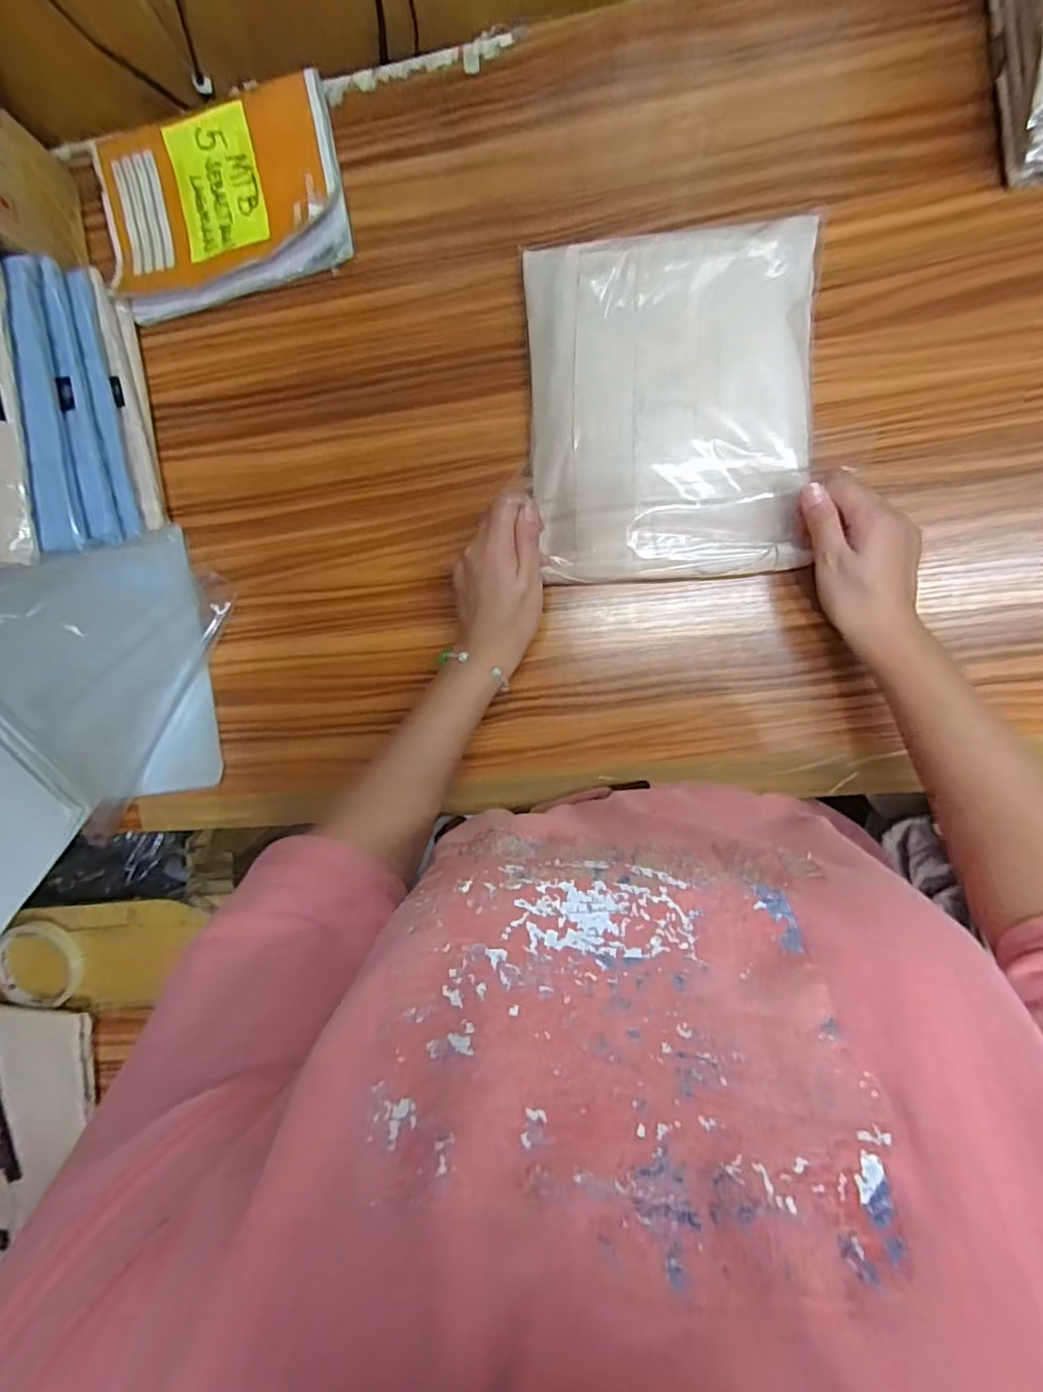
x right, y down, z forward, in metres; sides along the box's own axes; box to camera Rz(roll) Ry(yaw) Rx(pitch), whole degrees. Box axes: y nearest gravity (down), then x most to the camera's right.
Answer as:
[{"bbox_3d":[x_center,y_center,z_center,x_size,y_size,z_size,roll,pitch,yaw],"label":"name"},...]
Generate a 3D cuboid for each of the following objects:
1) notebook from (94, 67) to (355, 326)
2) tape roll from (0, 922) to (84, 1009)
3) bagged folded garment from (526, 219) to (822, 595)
[{"bbox_3d":[-0.245,-0.404,0.508,0.200,0.025,0.139,-10,91,9],"label":"notebook"},{"bbox_3d":[-0.456,0.255,0.579,0.085,0.015,0.083,0,93,9],"label":"tape roll"},{"bbox_3d":[0.107,-0.211,0.450,0.200,0.026,0.242,-1,92,8],"label":"bagged folded garment"}]

